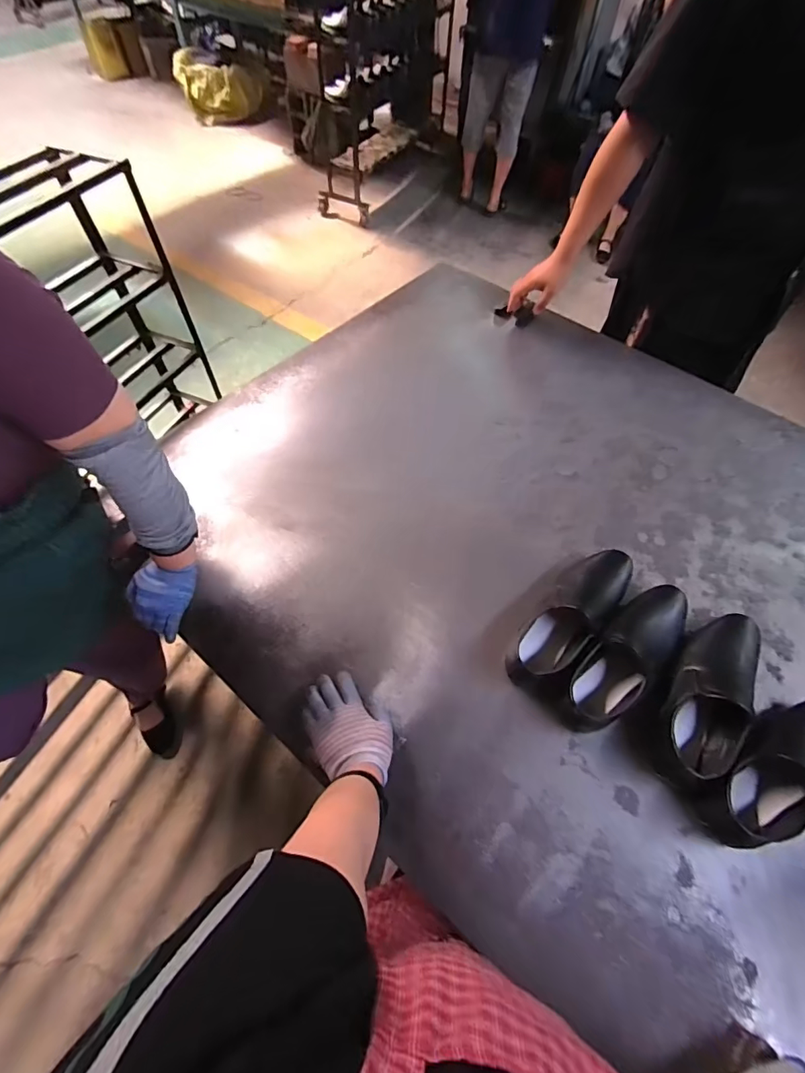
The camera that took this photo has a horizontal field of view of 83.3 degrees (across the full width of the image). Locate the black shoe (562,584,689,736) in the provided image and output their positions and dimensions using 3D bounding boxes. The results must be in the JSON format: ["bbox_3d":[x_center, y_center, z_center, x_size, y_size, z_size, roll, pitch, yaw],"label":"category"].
[{"bbox_3d":[0.349,0.175,0.689,0.293,0.069,0.099,-35,65,-22],"label":"black shoe"}]

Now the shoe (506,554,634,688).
[{"bbox_3d":[0.274,0.120,0.723,0.099,0.071,0.294,36,63,19],"label":"shoe"}]

